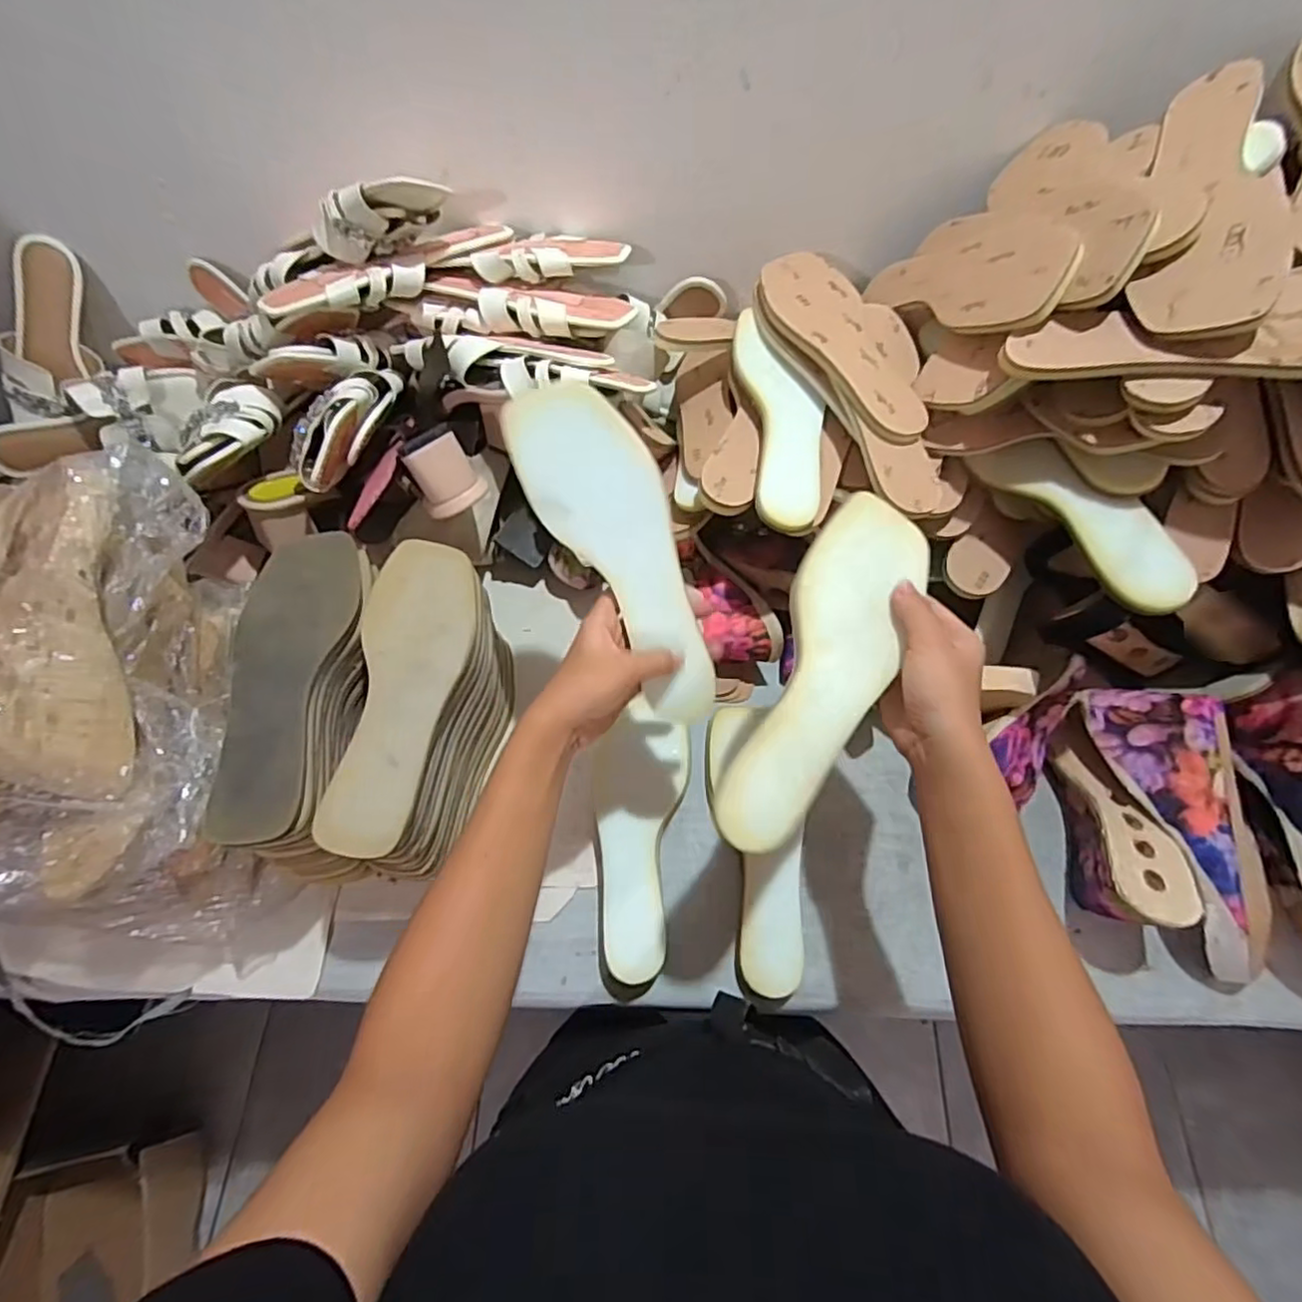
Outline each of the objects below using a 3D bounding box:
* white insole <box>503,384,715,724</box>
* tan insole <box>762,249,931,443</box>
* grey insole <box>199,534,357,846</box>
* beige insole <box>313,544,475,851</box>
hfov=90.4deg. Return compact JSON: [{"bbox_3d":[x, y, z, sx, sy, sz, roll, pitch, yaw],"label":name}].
[{"bbox_3d":[-0.013,-0.069,0.443,0.081,0.006,0.239,-30,93,2],"label":"white insole"},{"bbox_3d":[0.164,-0.270,0.557,0.082,0.014,0.235,-14,63,-13],"label":"tan insole"},{"bbox_3d":[-0.264,0.015,0.463,0.074,0.008,0.233,-3,63,-1],"label":"grey insole"},{"bbox_3d":[-0.177,0.022,0.469,0.083,0.011,0.237,-3,63,2],"label":"beige insole"}]

